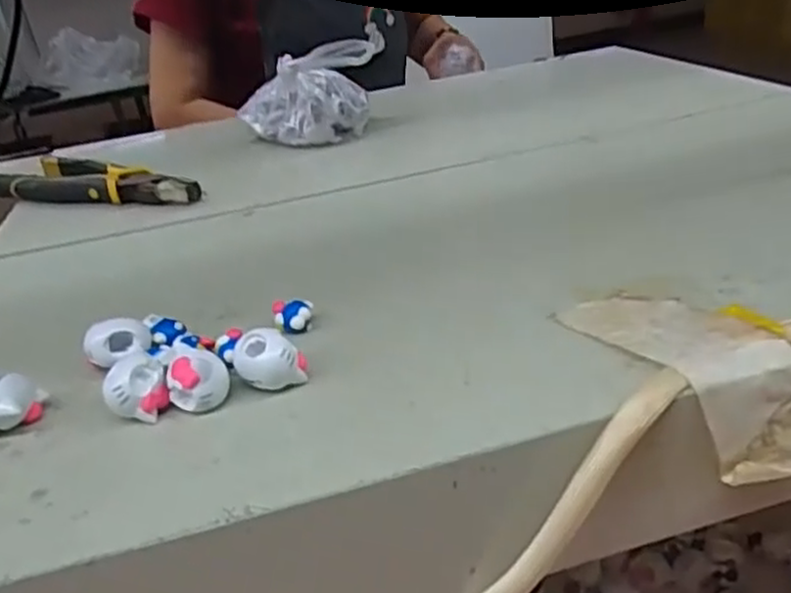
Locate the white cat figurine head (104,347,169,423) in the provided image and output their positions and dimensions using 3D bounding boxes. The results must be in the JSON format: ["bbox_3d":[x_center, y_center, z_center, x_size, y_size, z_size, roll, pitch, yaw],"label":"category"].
[{"bbox_3d":[-0.094,0.034,0.272,0.022,0.023,0.016,-17,26,-15],"label":"white cat figurine head"}]

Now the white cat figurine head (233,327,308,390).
[{"bbox_3d":[-0.046,0.024,0.277,0.025,0.021,0.015,-15,26,-10],"label":"white cat figurine head"}]

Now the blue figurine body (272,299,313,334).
[{"bbox_3d":[-0.043,0.009,0.318,0.016,0.012,0.011,-10,25,-1],"label":"blue figurine body"}]

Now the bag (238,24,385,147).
[{"bbox_3d":[-0.070,-0.179,0.648,0.101,0.067,0.109,3,28,25],"label":"bag"}]

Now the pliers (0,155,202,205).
[{"bbox_3d":[-0.222,-0.084,0.556,0.194,0.018,0.054,7,30,31],"label":"pliers"}]

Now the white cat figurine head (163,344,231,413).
[{"bbox_3d":[-0.072,0.030,0.273,0.021,0.022,0.021,-17,26,-15],"label":"white cat figurine head"}]

